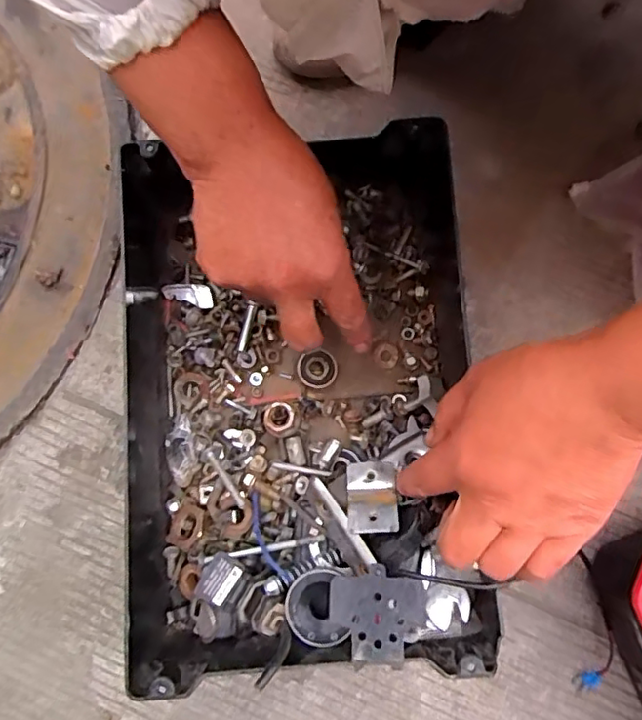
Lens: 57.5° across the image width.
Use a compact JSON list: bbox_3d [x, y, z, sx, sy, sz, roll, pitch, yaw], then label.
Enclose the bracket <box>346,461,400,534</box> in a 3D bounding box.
[{"bbox_3d":[0.032,0.085,0.361,0.031,0.006,0.046,-5,52,7],"label":"bracket"}]

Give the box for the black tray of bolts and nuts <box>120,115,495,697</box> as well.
[{"bbox_3d":[-0.023,0.022,0.391,0.240,0.087,0.329,-3,79,-1],"label":"black tray of bolts and nuts"}]

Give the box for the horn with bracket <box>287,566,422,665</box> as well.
[{"bbox_3d":[0.017,0.147,0.341,0.083,0.034,0.048,0,81,1],"label":"horn with bracket"}]

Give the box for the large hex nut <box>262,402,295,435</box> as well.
[{"bbox_3d":[-0.030,0.042,0.418,0.023,0.016,0.021,-26,81,-3],"label":"large hex nut"}]

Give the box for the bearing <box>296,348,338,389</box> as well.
[{"bbox_3d":[-0.003,0.008,0.428,0.028,0.013,0.026,-16,81,-2],"label":"bearing"}]

